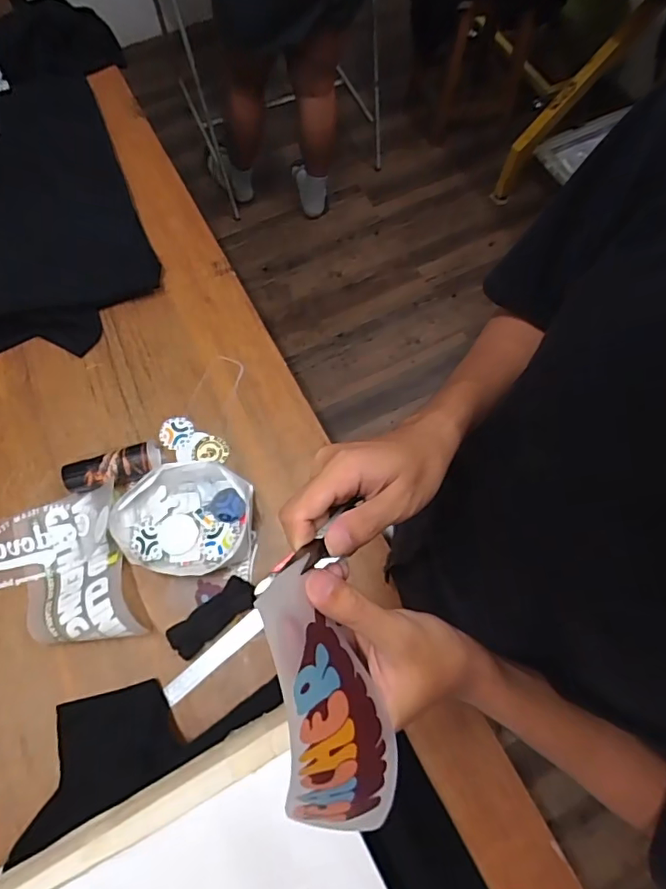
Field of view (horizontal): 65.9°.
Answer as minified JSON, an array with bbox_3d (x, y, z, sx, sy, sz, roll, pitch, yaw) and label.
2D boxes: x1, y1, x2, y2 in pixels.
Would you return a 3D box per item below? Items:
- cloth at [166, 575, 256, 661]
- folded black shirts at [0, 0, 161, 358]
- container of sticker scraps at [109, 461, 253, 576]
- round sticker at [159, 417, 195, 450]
[{"bbox_3d":[-0.169,0.243,0.732,0.128,0.025,0.049,-40,76,-13],"label":"cloth"},{"bbox_3d":[-0.596,-0.556,0.993,0.402,0.081,0.823,-13,71,-6],"label":"folded black shirts"},{"bbox_3d":[-0.221,0.109,0.769,0.195,0.048,0.159,4,71,0],"label":"container of sticker scraps"},{"bbox_3d":[-0.256,-0.020,0.834,0.053,0.004,0.056,0,71,-1],"label":"round sticker"}]

